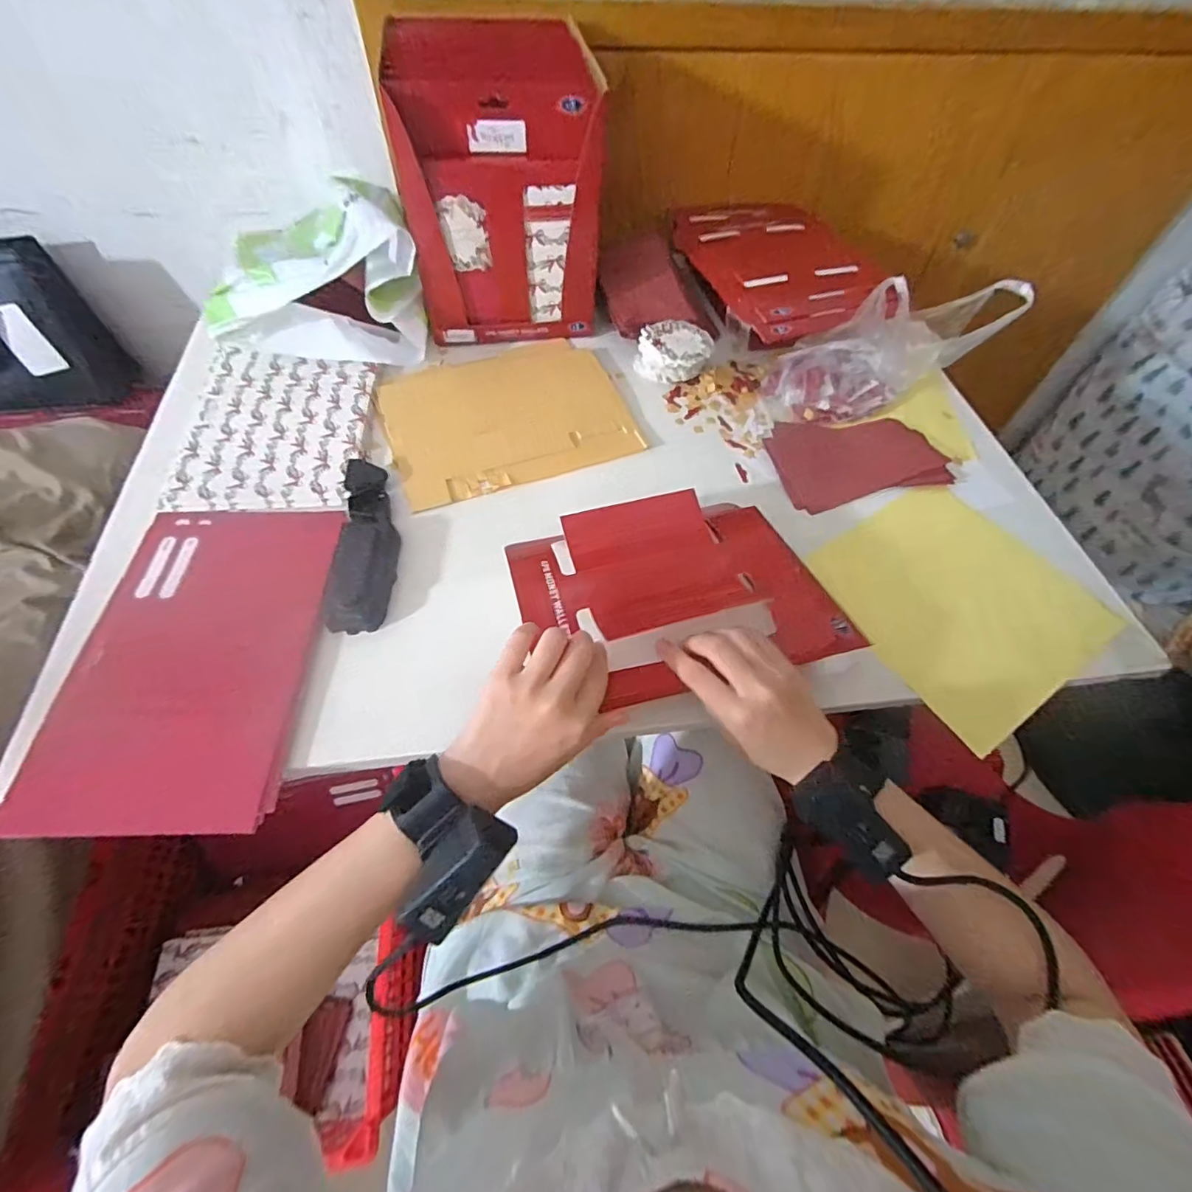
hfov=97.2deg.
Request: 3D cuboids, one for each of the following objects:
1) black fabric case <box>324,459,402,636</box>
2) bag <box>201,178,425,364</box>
[{"bbox_3d":[-0.210,-0.052,0.485,0.052,0.025,0.181,-6,57,-6],"label":"black fabric case"},{"bbox_3d":[-0.321,-0.398,0.619,0.215,0.113,0.239,-8,57,-7],"label":"bag"}]

